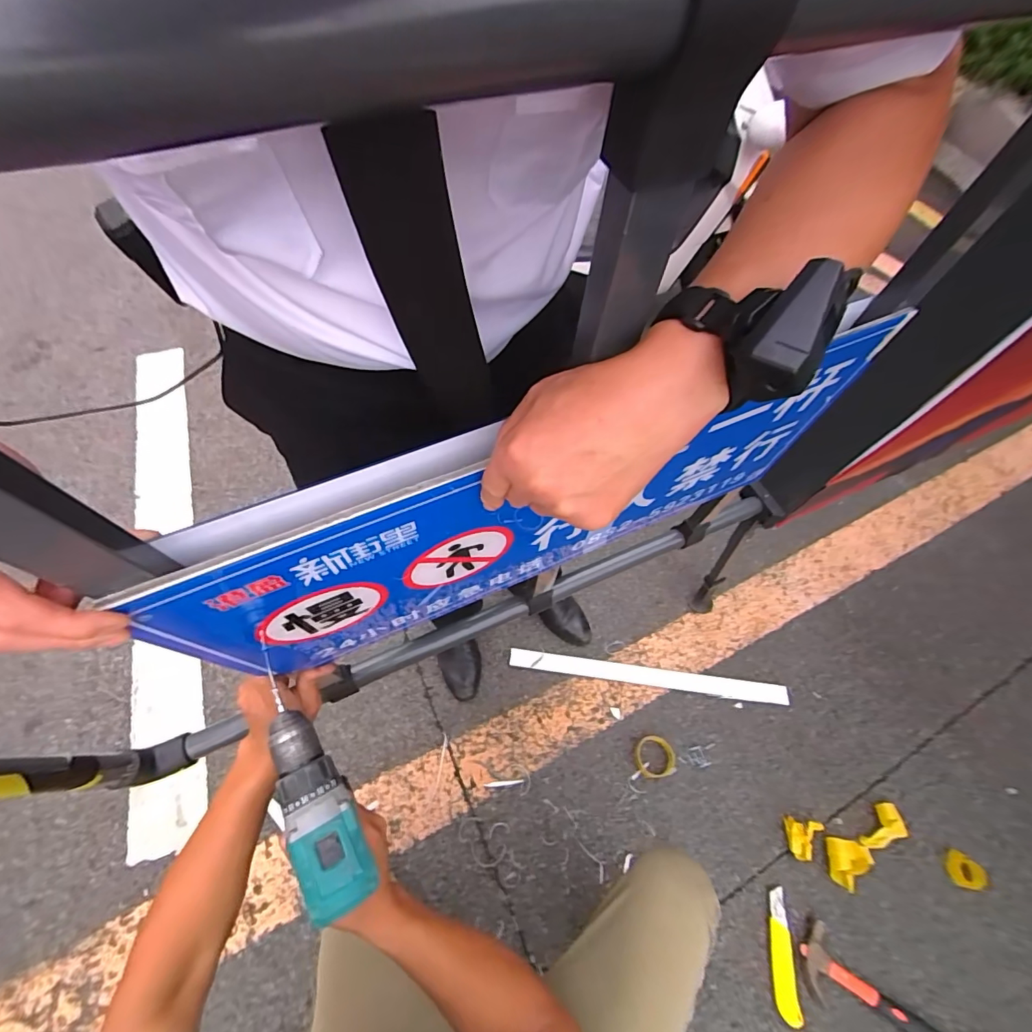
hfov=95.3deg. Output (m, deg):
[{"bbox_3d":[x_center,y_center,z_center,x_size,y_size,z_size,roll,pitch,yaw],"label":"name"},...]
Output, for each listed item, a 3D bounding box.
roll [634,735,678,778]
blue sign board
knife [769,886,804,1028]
[{"bbox_3d":[0.316,0.547,1.072,0.089,0.018,0.089,1,57,-2],"label":"roll"},{"bbox_3d":[0.046,-0.004,0.487,0.693,0.319,0.019,-20,66,-17],"label":"blue sign board"},{"bbox_3d":[0.508,0.835,0.900,0.042,0.015,0.197,7,57,2],"label":"knife"}]

